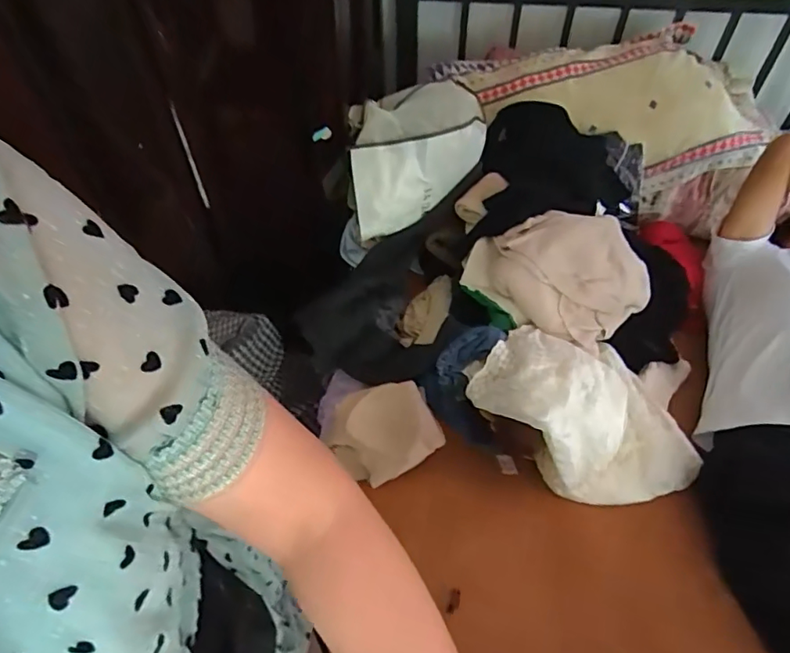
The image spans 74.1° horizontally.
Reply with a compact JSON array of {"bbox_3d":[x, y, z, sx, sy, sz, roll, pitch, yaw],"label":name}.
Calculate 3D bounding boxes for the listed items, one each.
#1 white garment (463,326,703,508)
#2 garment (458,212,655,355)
[{"bbox_3d":[0.355,0.142,0.937,0.444,0.173,0.296,1,50,4],"label":"white garment"},{"bbox_3d":[0.316,-0.110,1.031,0.328,0.139,0.245,25,56,21],"label":"garment"}]

